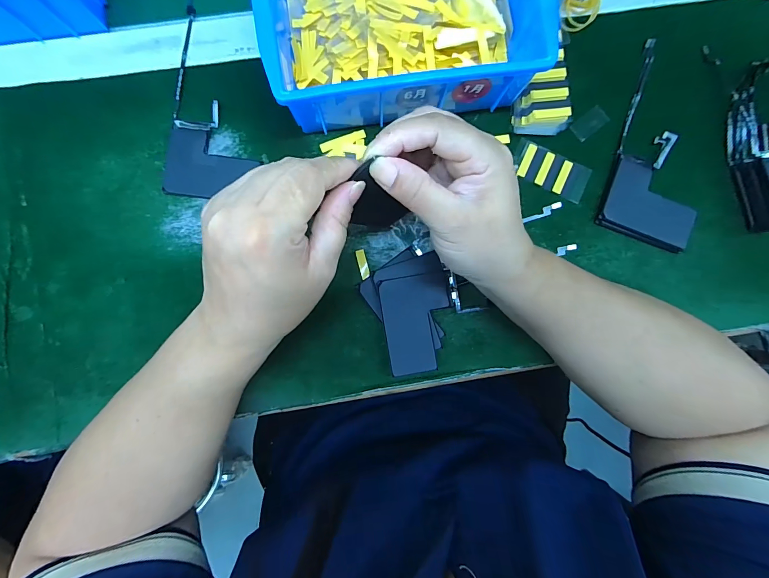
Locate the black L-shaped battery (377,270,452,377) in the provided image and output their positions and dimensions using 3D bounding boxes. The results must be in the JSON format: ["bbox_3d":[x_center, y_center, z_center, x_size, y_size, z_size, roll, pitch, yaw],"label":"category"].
[{"bbox_3d":[0.028,0.027,0.268,0.056,0.004,0.075,-8,88,-2],"label":"black L-shaped battery"}]

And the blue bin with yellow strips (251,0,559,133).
[{"bbox_3d":[0.010,-0.210,0.259,0.197,0.069,0.146,-7,88,-2],"label":"blue bin with yellow strips"}]

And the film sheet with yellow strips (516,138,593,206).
[{"bbox_3d":[0.143,-0.102,0.289,0.066,0.004,0.032,26,87,-1],"label":"film sheet with yellow strips"}]

